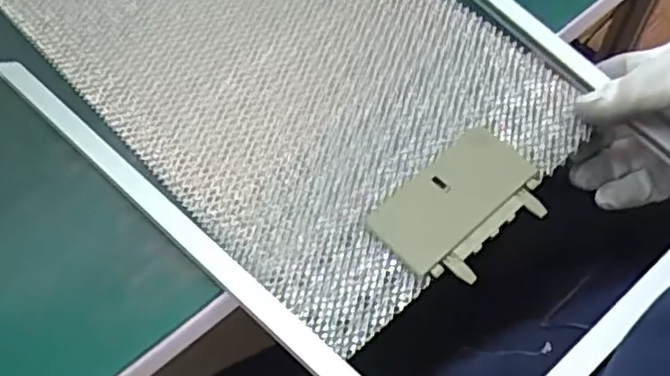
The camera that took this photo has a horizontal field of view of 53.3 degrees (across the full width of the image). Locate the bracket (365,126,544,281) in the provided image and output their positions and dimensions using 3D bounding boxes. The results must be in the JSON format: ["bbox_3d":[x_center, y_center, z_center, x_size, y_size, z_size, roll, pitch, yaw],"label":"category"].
[{"bbox_3d":[0.063,0.006,0.330,0.084,0.005,0.057,-40,64,-21],"label":"bracket"}]

